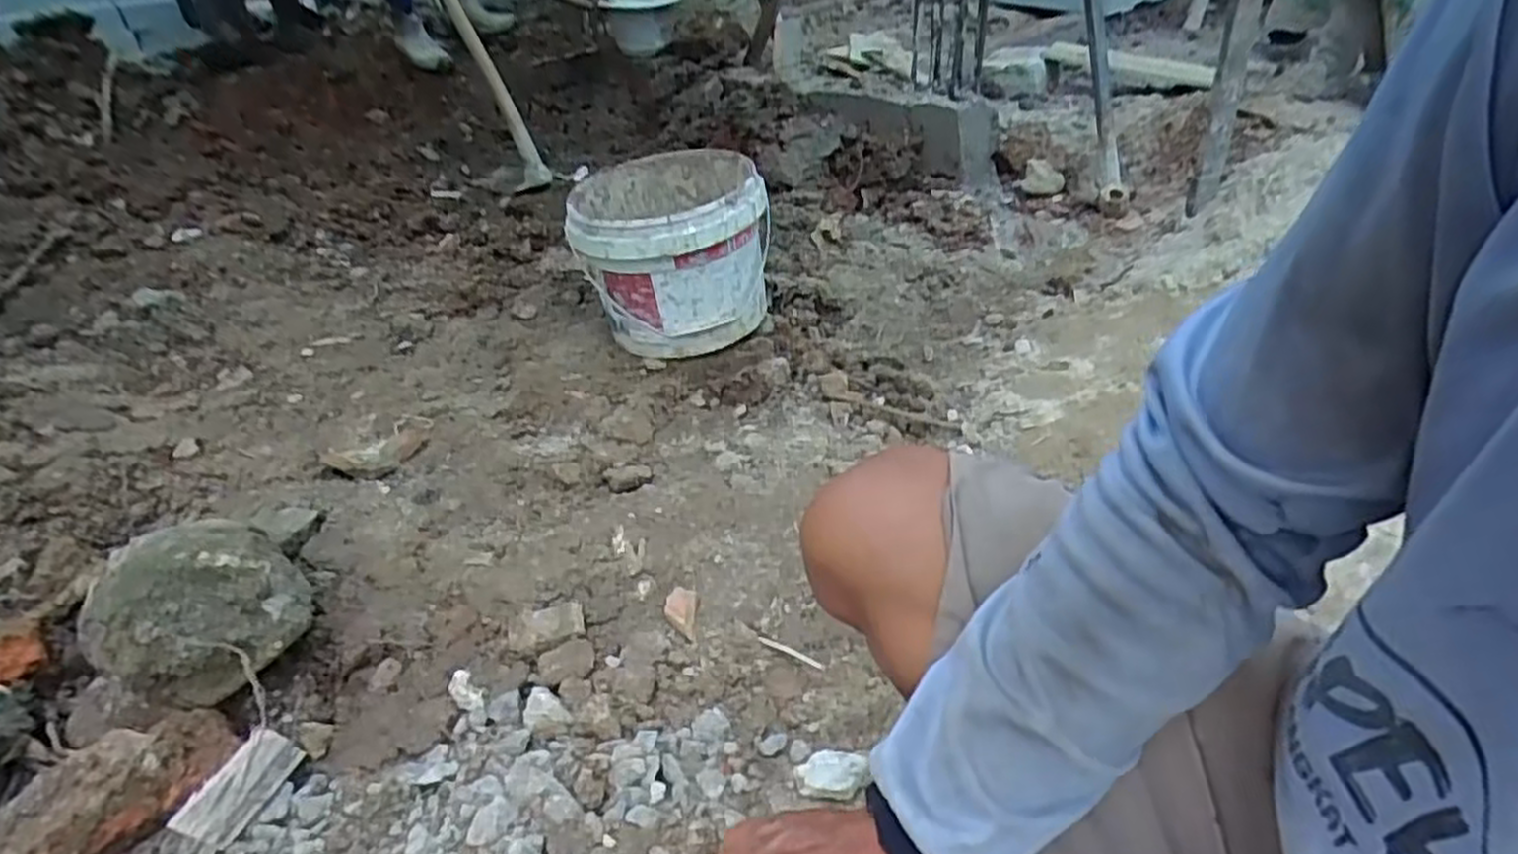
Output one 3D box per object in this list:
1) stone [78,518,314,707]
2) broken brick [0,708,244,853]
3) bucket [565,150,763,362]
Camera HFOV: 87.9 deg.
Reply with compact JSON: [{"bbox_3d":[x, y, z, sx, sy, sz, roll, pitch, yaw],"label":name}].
[{"bbox_3d":[-0.543,0.182,0.769,0.166,0.123,0.165,-2,36,2],"label":"stone"},{"bbox_3d":[-0.571,0.324,0.691,0.193,0.063,0.084,-30,43,-32],"label":"broken brick"},{"bbox_3d":[-0.138,-0.270,1.258,0.295,0.248,0.284,-8,36,-6],"label":"bucket"}]

